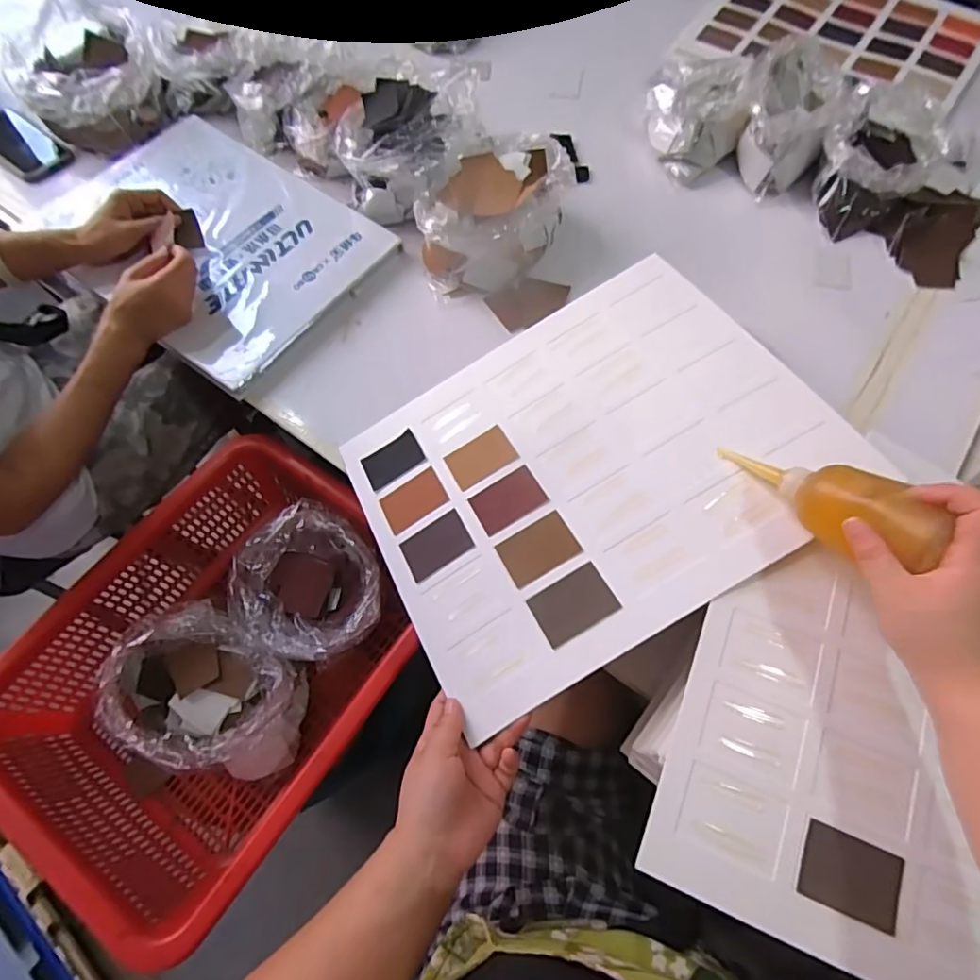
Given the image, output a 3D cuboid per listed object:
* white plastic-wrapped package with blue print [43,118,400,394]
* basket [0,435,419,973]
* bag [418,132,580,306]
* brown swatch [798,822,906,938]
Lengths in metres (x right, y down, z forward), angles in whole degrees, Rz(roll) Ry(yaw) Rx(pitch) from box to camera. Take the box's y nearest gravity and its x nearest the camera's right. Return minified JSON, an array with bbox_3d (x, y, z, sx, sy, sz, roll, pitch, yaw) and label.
[{"bbox_3d":[-0.394,-0.342,0.709,0.447,0.039,0.293,33,73,13],"label":"white plastic-wrapped package with blue print"},{"bbox_3d":[-0.308,0.192,0.623,0.365,0.158,0.449,32,71,13],"label":"basket"},{"bbox_3d":[0.001,-0.359,0.698,0.159,0.094,0.211,30,71,13],"label":"bag"},{"bbox_3d":[0.247,0.263,0.360,0.068,0.009,0.047,21,69,9],"label":"brown swatch"}]

